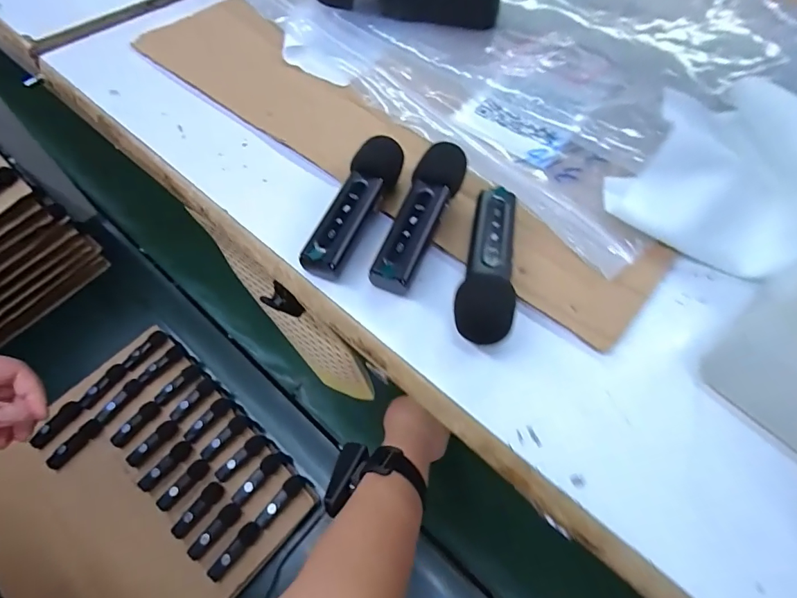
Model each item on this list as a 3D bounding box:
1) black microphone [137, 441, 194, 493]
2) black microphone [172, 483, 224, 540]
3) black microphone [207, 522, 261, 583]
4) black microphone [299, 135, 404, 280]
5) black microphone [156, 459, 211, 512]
[{"bbox_3d":[-0.285,0.202,0.528,0.068,0.011,0.021,-40,67,-22],"label":"black microphone"},{"bbox_3d":[-0.233,0.243,0.502,0.022,0.011,0.068,35,65,19],"label":"black microphone"},{"bbox_3d":[-0.182,0.279,0.480,0.021,0.015,0.067,35,65,19],"label":"black microphone"},{"bbox_3d":[-0.016,-0.037,0.168,0.014,0.019,0.063,23,61,13],"label":"black microphone"},{"bbox_3d":[-0.256,0.221,0.516,0.020,0.011,0.068,35,65,19],"label":"black microphone"}]

